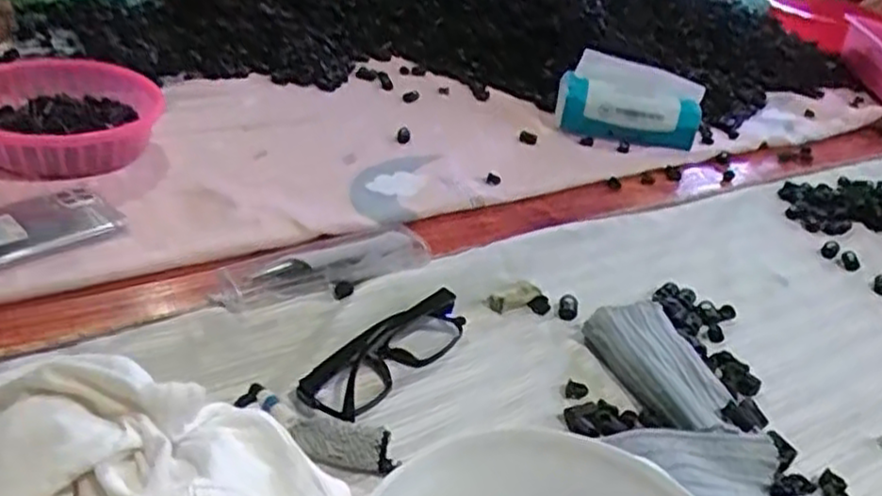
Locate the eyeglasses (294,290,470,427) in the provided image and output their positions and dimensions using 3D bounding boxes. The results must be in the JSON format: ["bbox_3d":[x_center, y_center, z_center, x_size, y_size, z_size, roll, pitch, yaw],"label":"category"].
[{"bbox_3d":[-0.032,0.068,0.473,0.036,0.025,0.132,24,34,28],"label":"eyeglasses"}]

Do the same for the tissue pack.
[{"bbox_3d":[0.227,-0.168,0.875,0.166,0.092,0.059,9,30,3],"label":"tissue pack"}]

